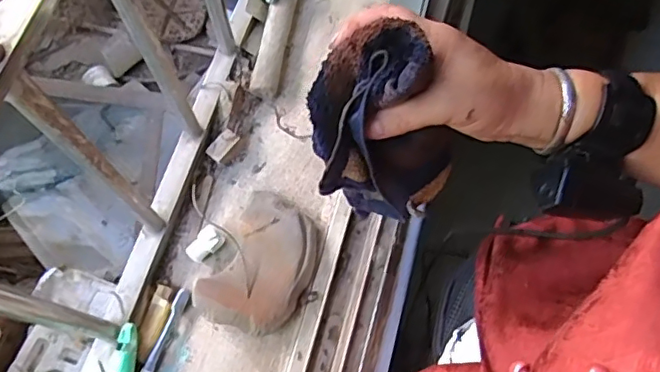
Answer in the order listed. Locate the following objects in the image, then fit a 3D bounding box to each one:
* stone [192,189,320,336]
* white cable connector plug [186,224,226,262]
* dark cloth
[{"bbox_3d":[-0.068,0.083,0.593,0.099,0.032,0.146,26,72,9],"label":"stone"},{"bbox_3d":[-0.136,0.063,0.615,0.044,0.017,0.027,-45,96,3],"label":"white cable connector plug"},{"bbox_3d":[0.035,-0.037,0.374,0.099,0.125,0.077,12,70,4],"label":"dark cloth"}]

